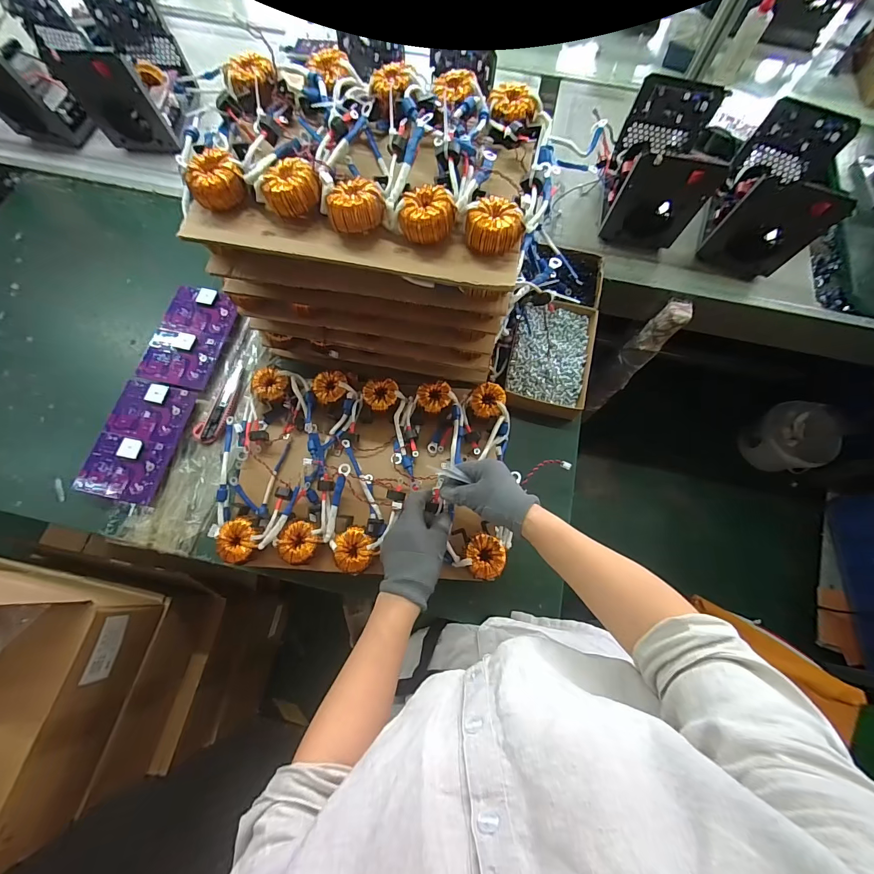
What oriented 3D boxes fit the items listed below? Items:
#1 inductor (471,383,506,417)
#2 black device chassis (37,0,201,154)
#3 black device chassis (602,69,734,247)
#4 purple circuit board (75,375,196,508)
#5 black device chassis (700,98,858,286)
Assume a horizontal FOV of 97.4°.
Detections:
[{"bbox_3d":[0.083,-0.058,0.611,0.051,0.015,0.054,0,72,-1],"label":"inductor"},{"bbox_3d":[-0.653,-0.775,0.828,0.150,0.185,0.214,5,72,0],"label":"black device chassis"},{"bbox_3d":[0.427,-0.524,0.762,0.162,0.192,0.210,11,72,3],"label":"black device chassis"},{"bbox_3d":[-0.496,0.003,0.634,0.123,0.021,0.197,15,75,-4],"label":"purple circuit board"},{"bbox_3d":[0.638,-0.469,0.730,0.145,0.174,0.234,17,72,4],"label":"black device chassis"}]

